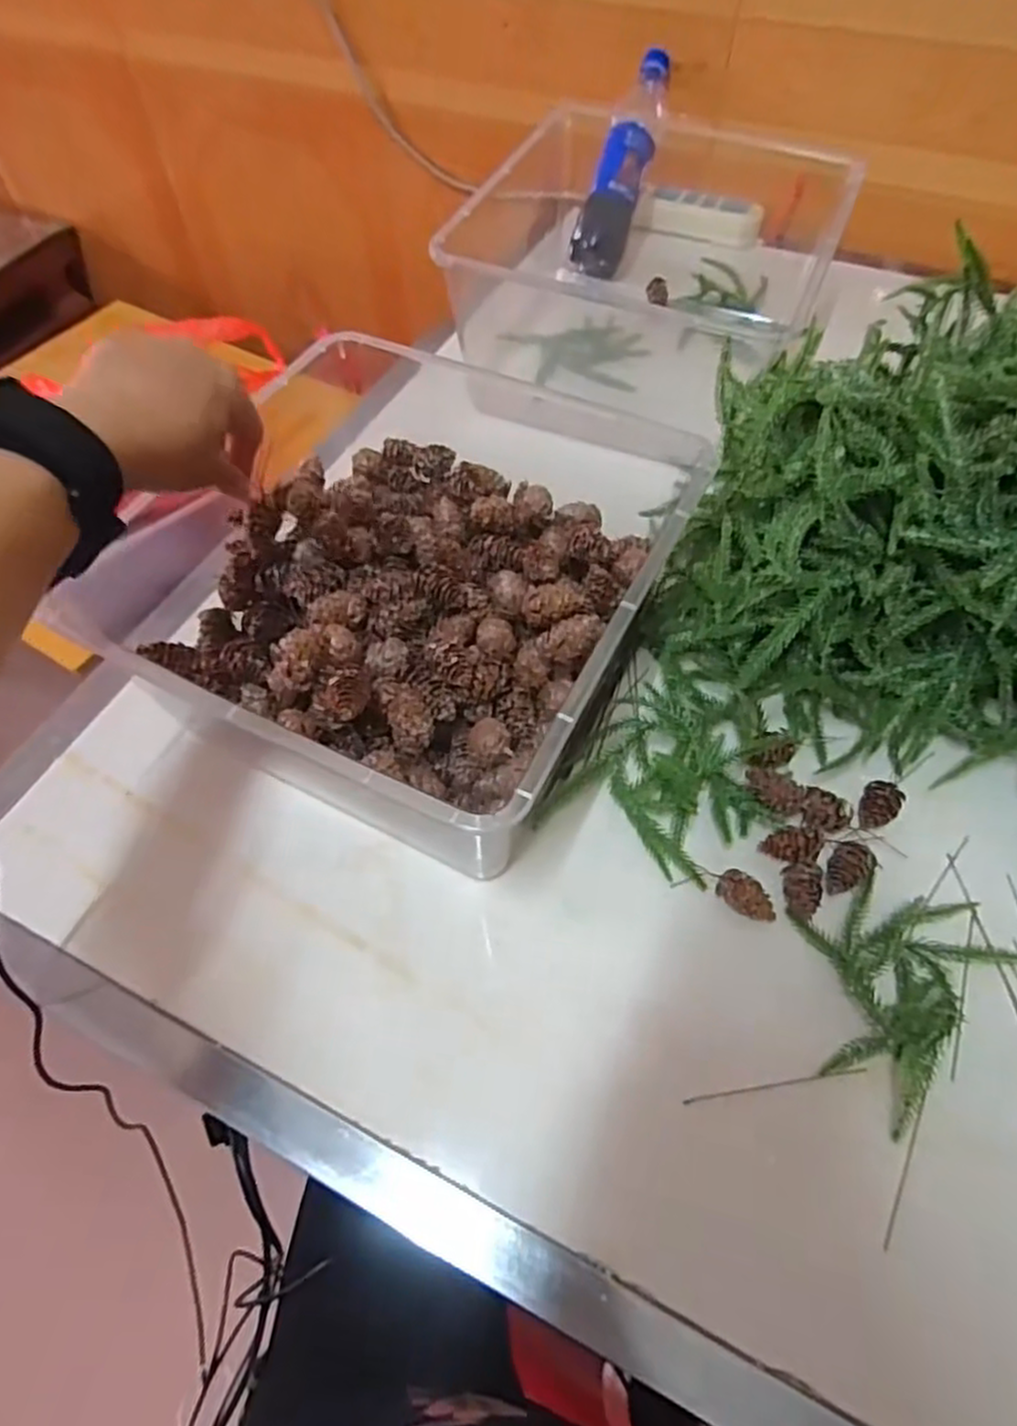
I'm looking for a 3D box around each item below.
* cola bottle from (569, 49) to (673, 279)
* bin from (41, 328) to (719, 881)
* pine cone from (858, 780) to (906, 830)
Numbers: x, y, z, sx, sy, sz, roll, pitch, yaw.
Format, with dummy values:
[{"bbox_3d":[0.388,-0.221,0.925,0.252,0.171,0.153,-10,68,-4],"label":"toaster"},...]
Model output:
[{"bbox_3d":[0.127,-0.605,0.787,0.059,0.053,0.239,18,90,13],"label":"cola bottle"},{"bbox_3d":[-0.061,-0.071,0.468,0.286,0.131,0.254,24,62,15],"label":"bin"},{"bbox_3d":[0.238,0.061,0.457,0.023,0.017,0.033,33,65,20],"label":"pine cone"}]

